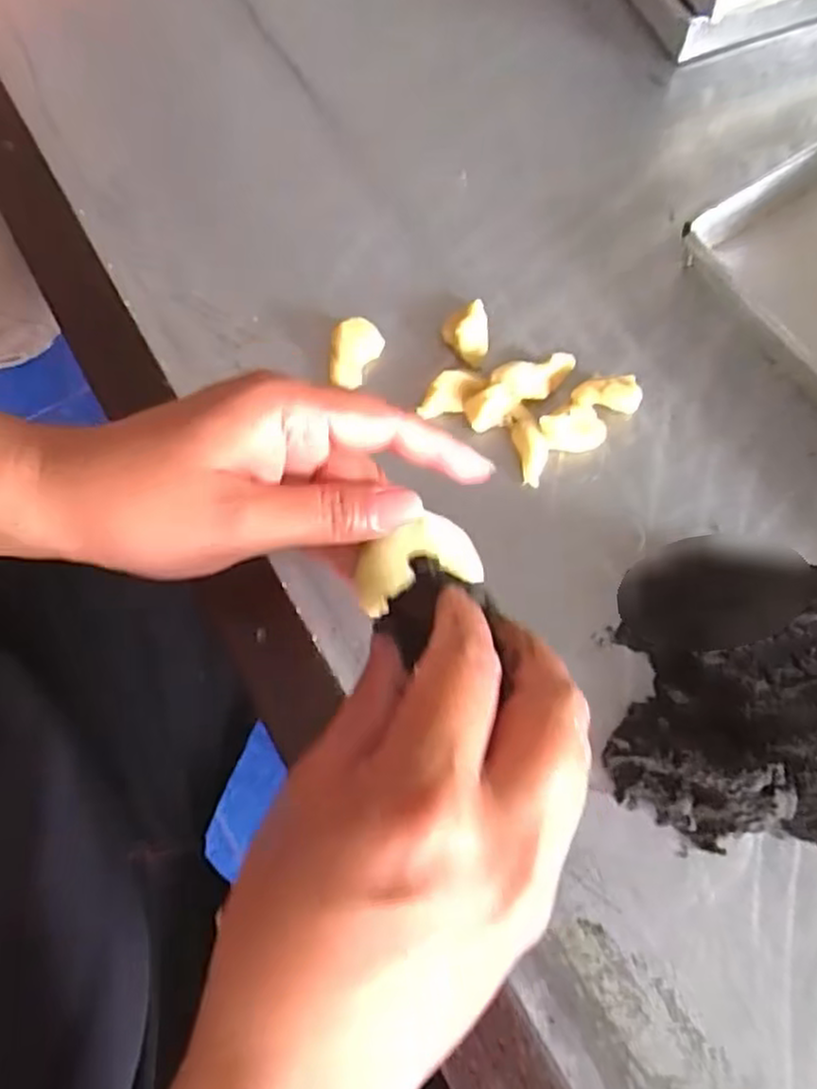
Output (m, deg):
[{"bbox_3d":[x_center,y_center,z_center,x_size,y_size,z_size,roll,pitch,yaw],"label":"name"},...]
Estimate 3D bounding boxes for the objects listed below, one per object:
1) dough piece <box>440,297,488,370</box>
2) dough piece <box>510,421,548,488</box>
[{"bbox_3d":[0.029,-0.108,0.370,0.023,0.010,0.032,4,70,2],"label":"dough piece"},{"bbox_3d":[0.059,-0.044,0.351,0.014,0.011,0.031,-11,70,-4],"label":"dough piece"}]

